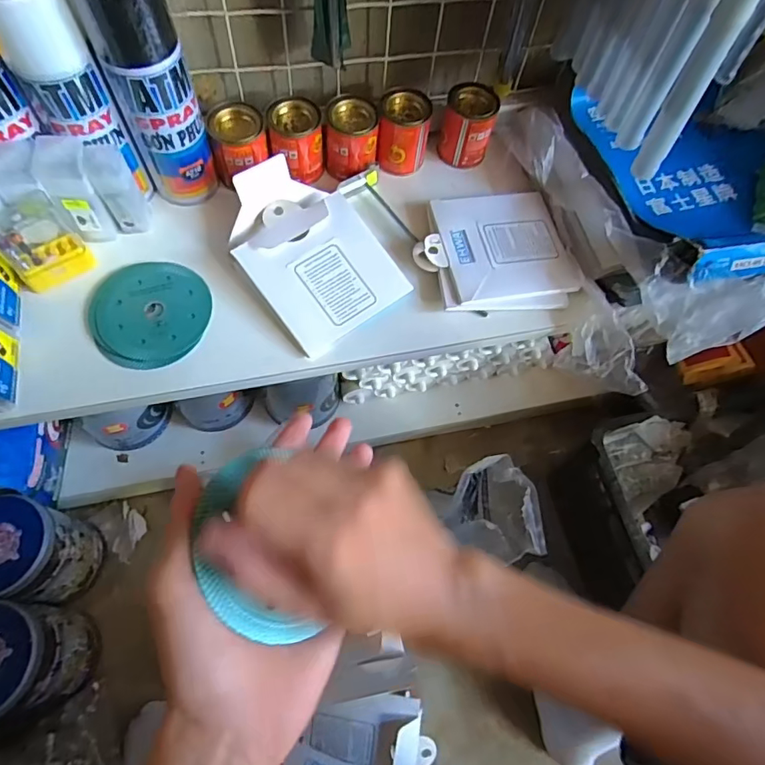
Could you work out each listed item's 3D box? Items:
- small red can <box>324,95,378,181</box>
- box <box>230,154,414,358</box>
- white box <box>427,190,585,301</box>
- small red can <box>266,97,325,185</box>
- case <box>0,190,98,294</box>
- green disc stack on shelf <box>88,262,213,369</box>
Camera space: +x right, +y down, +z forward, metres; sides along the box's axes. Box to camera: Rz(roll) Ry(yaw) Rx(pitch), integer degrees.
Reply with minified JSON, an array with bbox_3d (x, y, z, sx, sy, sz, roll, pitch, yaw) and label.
[{"bbox_3d":[-0.033,-0.257,0.528,0.053,0.067,0.050,1,63,-3],"label":"small red can"},{"bbox_3d":[-0.068,-0.131,0.484,0.130,0.067,0.164,-35,70,-18],"label":"box"},{"bbox_3d":[0.119,-0.140,0.517,0.142,0.019,0.126,-11,64,-8],"label":"white box"},{"bbox_3d":[-0.088,-0.248,0.521,0.052,0.070,0.048,1,63,-3],"label":"small red can"},{"bbox_3d":[-0.311,-0.127,0.453,0.032,0.079,0.063,42,68,16],"label":"case"},{"bbox_3d":[-0.218,-0.066,0.474,0.104,0.015,0.107,-10,64,-8],"label":"green disc stack on shelf"}]

